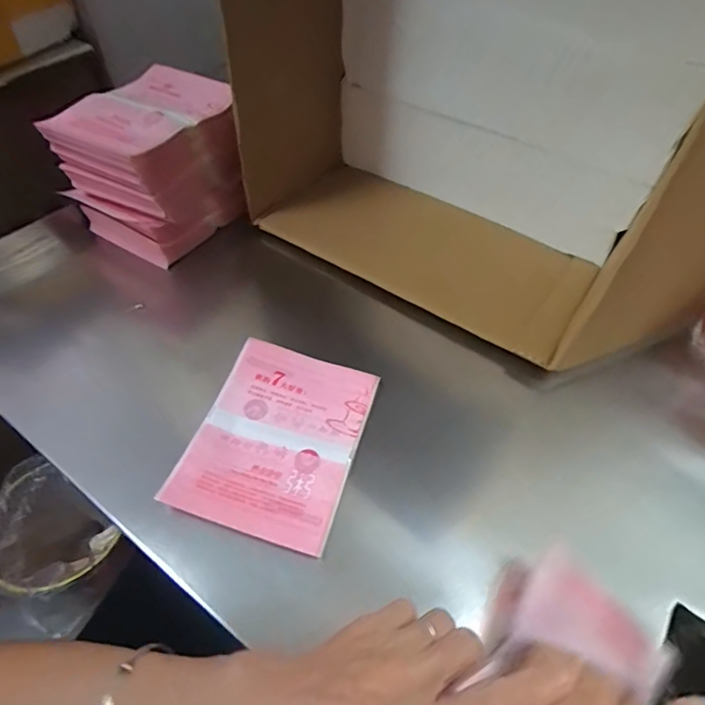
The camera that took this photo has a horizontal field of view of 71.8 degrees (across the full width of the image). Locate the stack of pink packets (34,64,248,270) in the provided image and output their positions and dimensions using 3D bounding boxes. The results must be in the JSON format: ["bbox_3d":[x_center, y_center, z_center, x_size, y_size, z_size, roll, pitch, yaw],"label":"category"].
[{"bbox_3d":[-0.213,-0.202,0.533,0.130,0.127,0.158,32,57,22],"label":"stack of pink packets"}]

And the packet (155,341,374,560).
[{"bbox_3d":[-0.058,0.066,0.390,0.120,0.017,0.157,14,52,10],"label":"packet"}]

